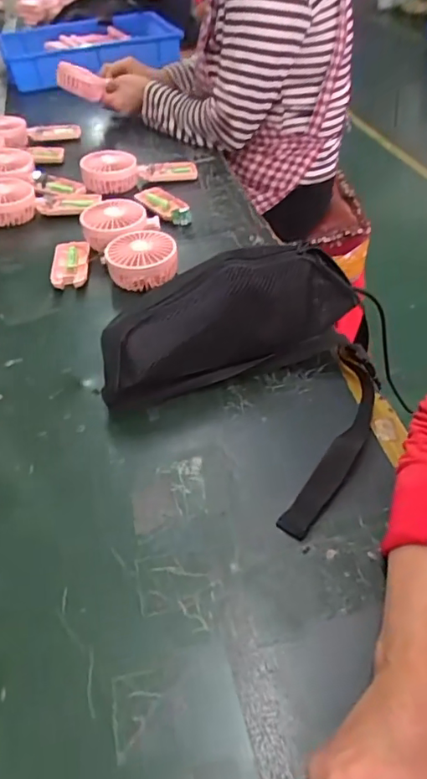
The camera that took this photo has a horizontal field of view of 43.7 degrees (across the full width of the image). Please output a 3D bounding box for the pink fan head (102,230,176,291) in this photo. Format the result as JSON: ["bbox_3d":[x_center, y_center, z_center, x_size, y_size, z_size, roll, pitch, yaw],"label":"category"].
[{"bbox_3d":[-0.091,-0.166,0.680,0.088,0.041,0.091,-12,46,-10],"label":"pink fan head"}]

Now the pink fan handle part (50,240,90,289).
[{"bbox_3d":[-0.187,-0.166,0.703,0.047,0.020,0.093,-8,46,-4],"label":"pink fan handle part"}]

